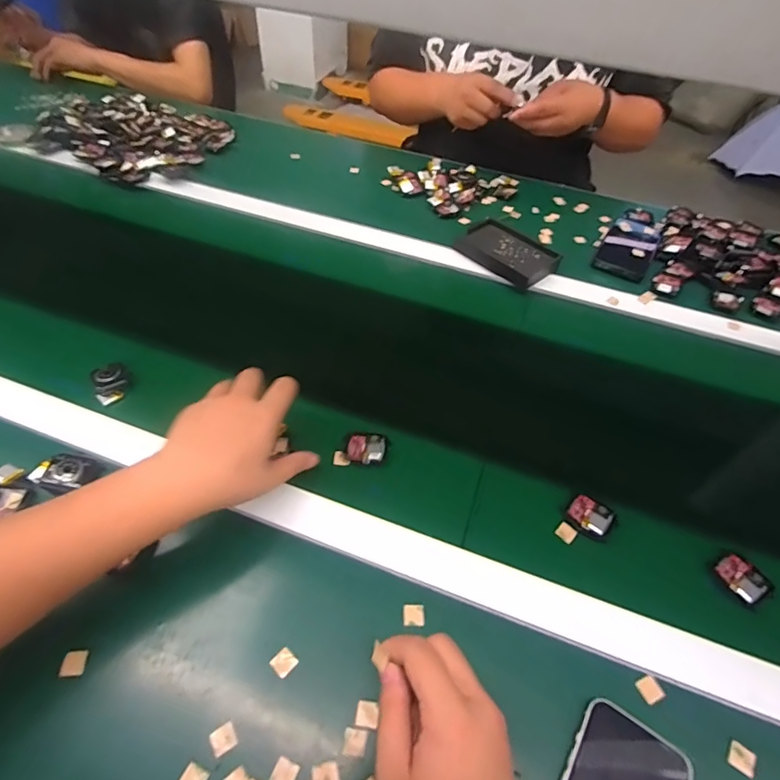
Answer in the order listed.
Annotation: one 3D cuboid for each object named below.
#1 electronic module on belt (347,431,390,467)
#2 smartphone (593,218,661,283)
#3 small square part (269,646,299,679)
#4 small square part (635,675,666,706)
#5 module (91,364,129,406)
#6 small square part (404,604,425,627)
[{"bbox_3d":[-0.023,0.060,0.475,0.041,0.007,0.038,10,50,4],"label":"electronic module on belt"},{"bbox_3d":[0.376,-0.226,0.739,0.075,0.010,0.178,27,53,17],"label":"smartphone"},{"bbox_3d":[-0.079,0.205,0.354,0.016,0.004,0.016,37,57,24],"label":"small square part"},{"bbox_3d":[0.198,0.226,0.356,0.016,0.004,0.017,-19,54,-19],"label":"small square part"},{"bbox_3d":[-0.299,-0.007,0.505,0.033,0.022,0.042,-23,56,-21],"label":"module"},{"bbox_3d":[0.020,0.183,0.382,0.017,0.005,0.017,4,50,0],"label":"small square part"}]

